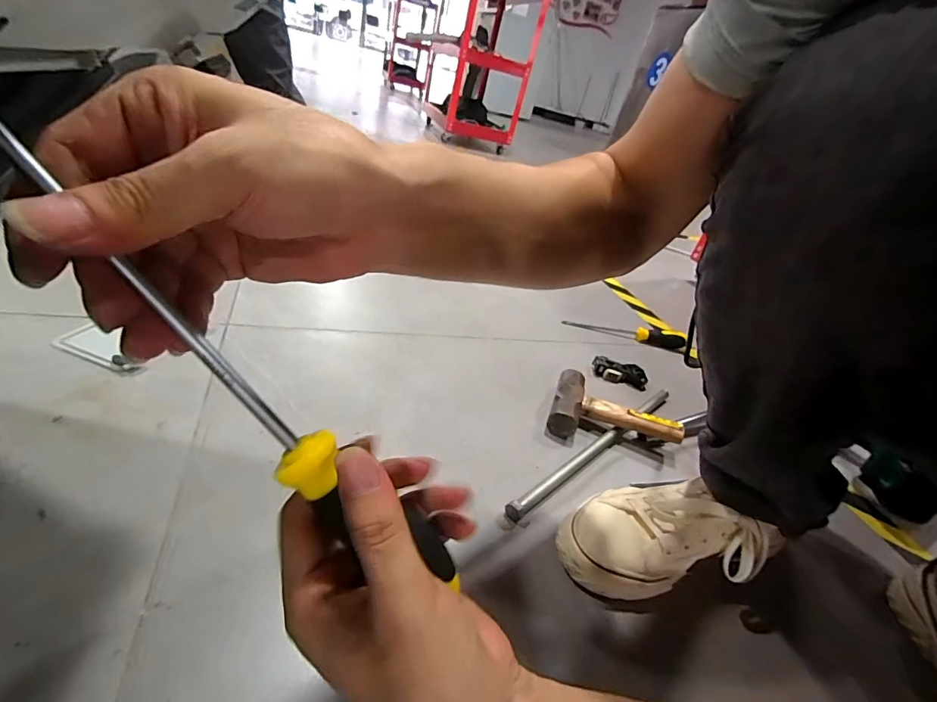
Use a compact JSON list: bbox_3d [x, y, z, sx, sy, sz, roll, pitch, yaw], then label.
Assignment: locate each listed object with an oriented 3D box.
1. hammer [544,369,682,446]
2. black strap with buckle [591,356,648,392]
[{"bbox_3d":[0.195,0.088,0.583,0.168,0.044,0.117,15,35,14],"label":"hammer"},{"bbox_3d":[0.244,0.036,0.715,0.087,0.032,0.039,10,35,8],"label":"black strap with buckle"}]

